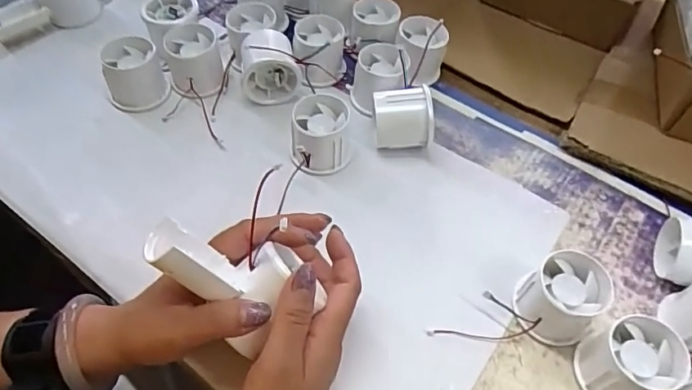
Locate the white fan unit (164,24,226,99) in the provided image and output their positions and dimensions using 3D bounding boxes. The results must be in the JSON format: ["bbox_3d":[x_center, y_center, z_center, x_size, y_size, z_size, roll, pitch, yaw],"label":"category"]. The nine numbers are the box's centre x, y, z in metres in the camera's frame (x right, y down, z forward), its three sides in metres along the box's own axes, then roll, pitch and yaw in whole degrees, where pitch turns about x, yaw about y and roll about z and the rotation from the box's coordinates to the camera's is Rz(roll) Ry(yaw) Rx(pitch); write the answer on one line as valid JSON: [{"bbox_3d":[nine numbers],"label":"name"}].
[{"bbox_3d":[-0.152,-0.134,0.506,0.053,0.045,0.063,-13,57,-12],"label":"white fan unit"}]

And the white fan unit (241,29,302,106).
[{"bbox_3d":[-0.074,-0.129,0.493,0.057,0.061,0.054,-3,55,-5],"label":"white fan unit"}]

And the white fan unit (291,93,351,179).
[{"bbox_3d":[-0.023,-0.054,0.456,0.057,0.044,0.061,4,55,-1],"label":"white fan unit"}]

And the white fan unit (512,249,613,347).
[{"bbox_3d":[0.158,0.075,0.373,0.058,0.048,0.057,2,55,-2],"label":"white fan unit"}]

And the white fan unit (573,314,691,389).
[{"bbox_3d":[0.193,0.116,0.344,0.052,0.049,0.053,2,55,-2],"label":"white fan unit"}]

